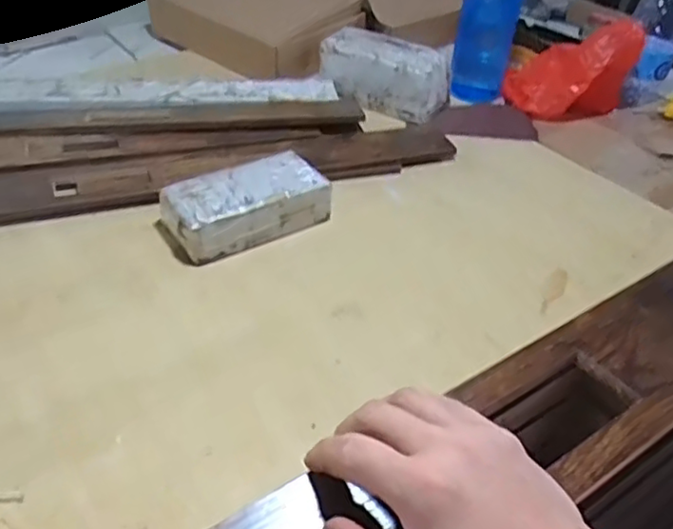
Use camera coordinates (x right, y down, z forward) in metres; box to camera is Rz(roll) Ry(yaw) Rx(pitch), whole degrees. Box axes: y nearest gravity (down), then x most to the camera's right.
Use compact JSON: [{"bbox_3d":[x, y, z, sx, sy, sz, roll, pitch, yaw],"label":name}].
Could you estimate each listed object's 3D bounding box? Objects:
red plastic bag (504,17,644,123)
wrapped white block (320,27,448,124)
[{"bbox_3d":[0.431,-0.368,1.195,0.215,0.162,0.178,18,42,15],"label":"red plastic bag"},{"bbox_3d":[0.085,-0.341,1.158,0.217,0.090,0.105,23,45,18],"label":"wrapped white block"}]

